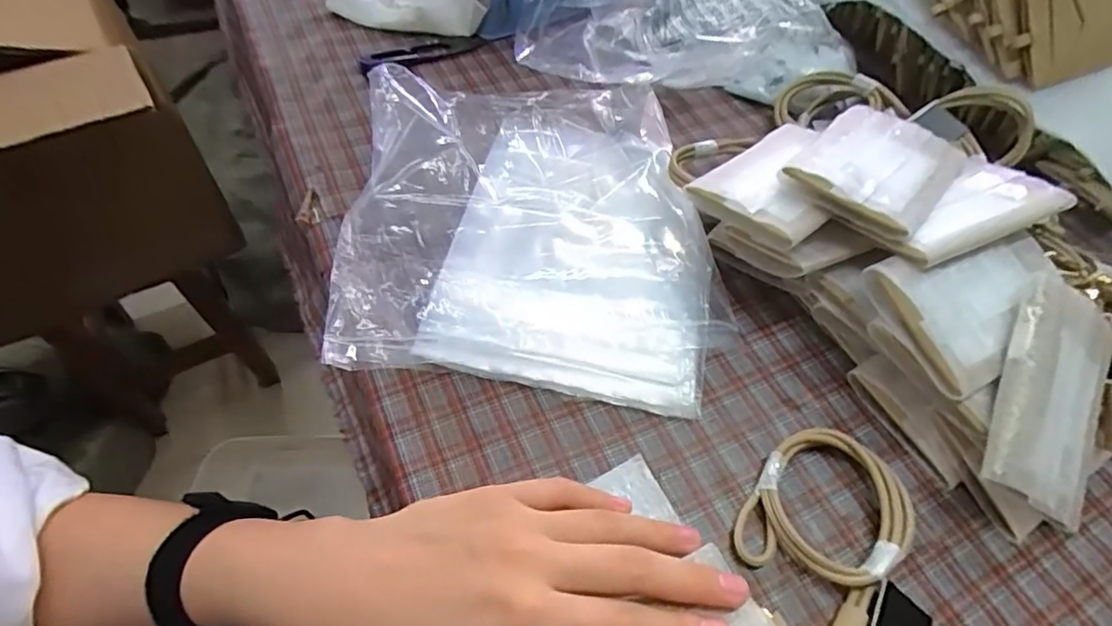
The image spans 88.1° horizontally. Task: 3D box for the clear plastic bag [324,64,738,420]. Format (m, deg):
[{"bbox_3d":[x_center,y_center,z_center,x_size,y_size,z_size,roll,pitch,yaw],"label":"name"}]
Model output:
[{"bbox_3d":[-0.014,-0.072,0.389,0.234,0.034,0.274,2,54,-3],"label":"clear plastic bag"}]

